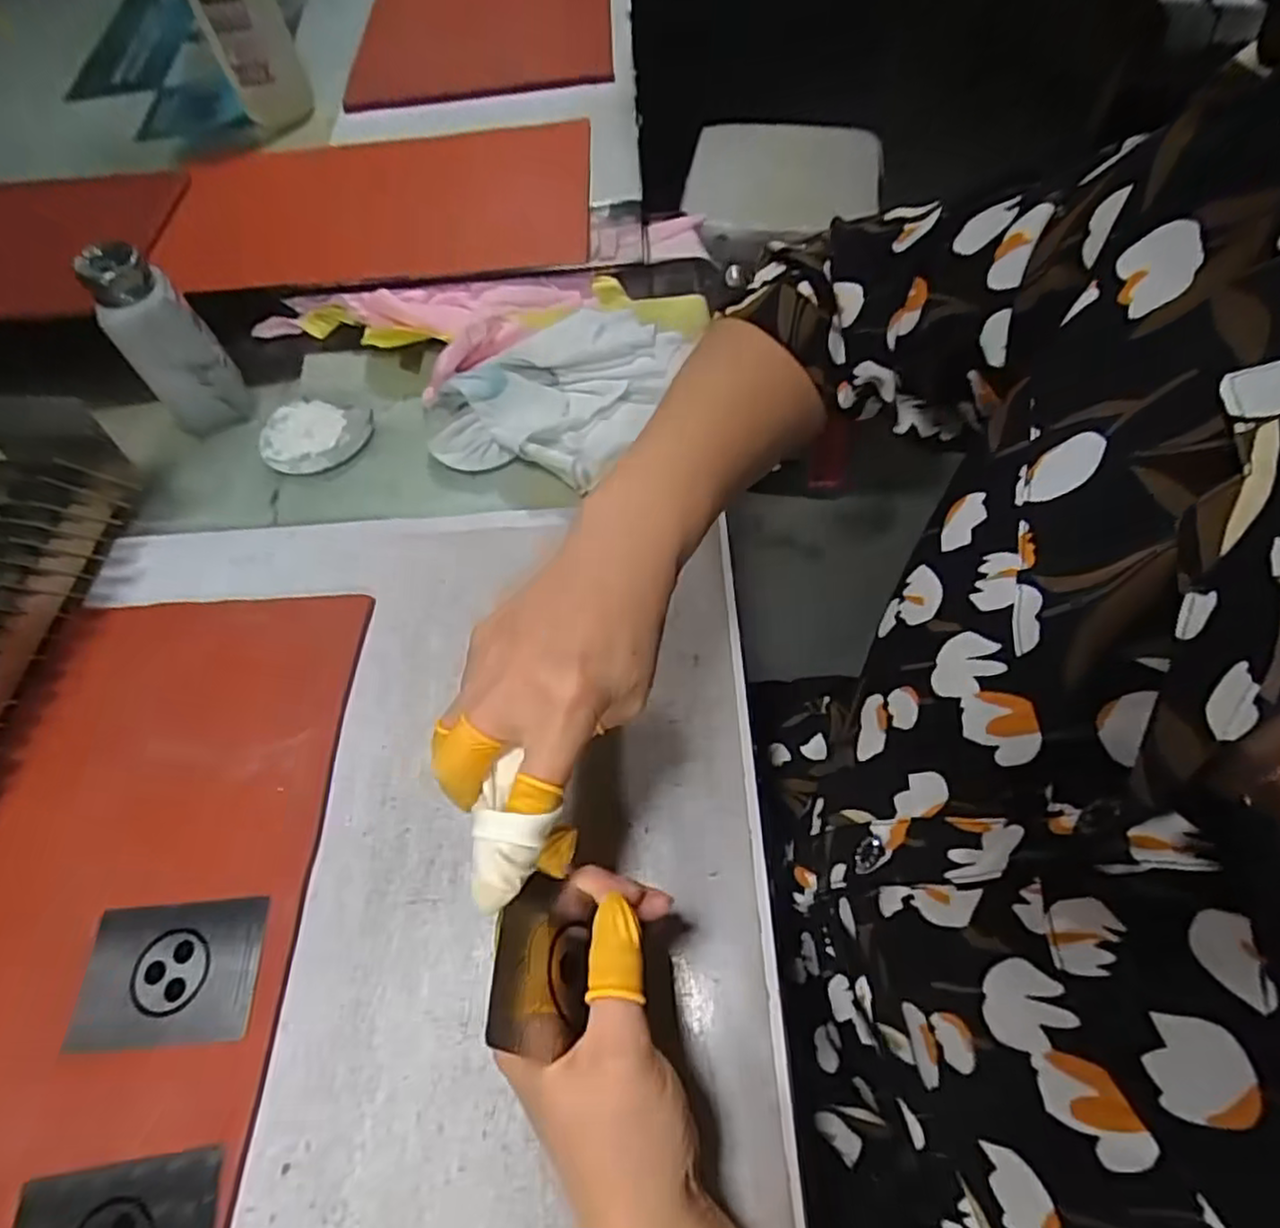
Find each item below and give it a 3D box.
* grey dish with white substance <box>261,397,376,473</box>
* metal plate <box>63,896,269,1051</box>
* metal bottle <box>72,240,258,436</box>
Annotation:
[{"bbox_3d":[-0.247,-0.135,0.528,0.077,0.010,0.065,15,63,12],"label":"grey dish with white substance"},{"bbox_3d":[-0.228,0.173,0.341,0.084,0.004,0.061,-5,60,1],"label":"metal plate"},{"bbox_3d":[-0.336,-0.189,0.507,0.057,0.136,0.046,-39,65,-16],"label":"metal bottle"}]

